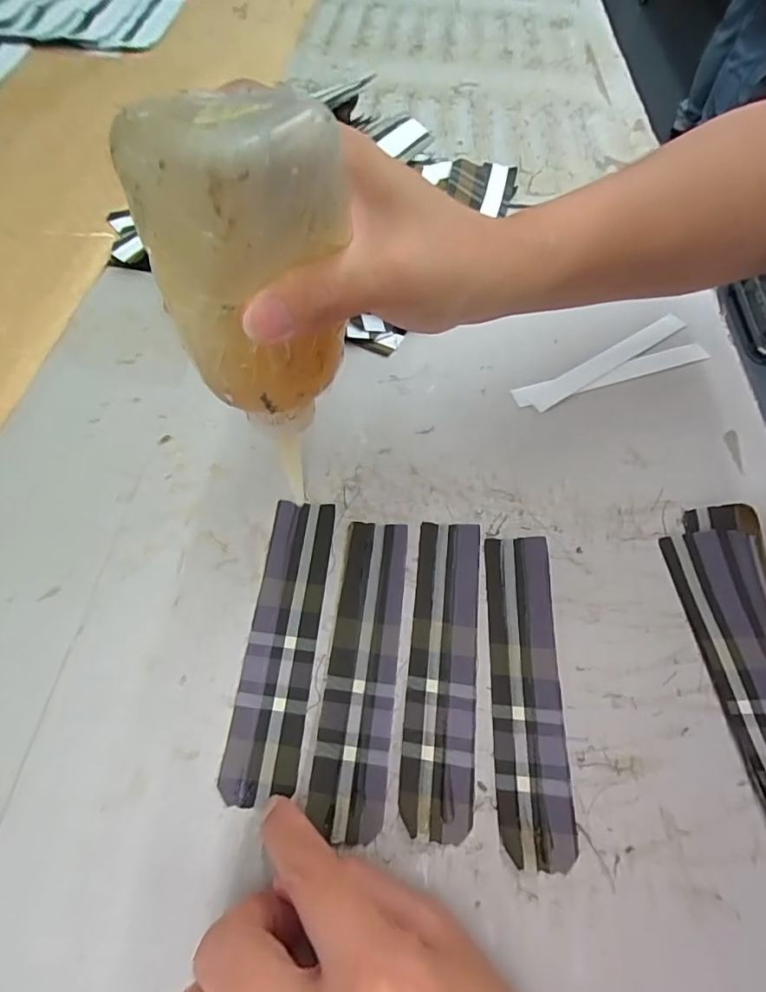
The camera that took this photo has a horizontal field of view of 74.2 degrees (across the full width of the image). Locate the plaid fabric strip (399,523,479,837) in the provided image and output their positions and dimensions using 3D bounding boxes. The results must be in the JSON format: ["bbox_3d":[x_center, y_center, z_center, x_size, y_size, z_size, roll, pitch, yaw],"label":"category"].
[{"bbox_3d":[0.029,0.075,0.237,0.031,0.004,0.141,7,58,2],"label":"plaid fabric strip"}]

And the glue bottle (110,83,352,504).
[{"bbox_3d":[-0.045,-0.060,0.192,0.061,0.146,0.045,-28,54,-20],"label":"glue bottle"}]

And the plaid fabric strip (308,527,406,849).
[{"bbox_3d":[-0.009,0.075,0.238,0.031,0.004,0.141,6,58,1],"label":"plaid fabric strip"}]

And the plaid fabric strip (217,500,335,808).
[{"bbox_3d":[-0.047,0.065,0.243,0.031,0.004,0.139,5,59,1],"label":"plaid fabric strip"}]

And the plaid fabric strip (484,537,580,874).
[{"bbox_3d":[0.066,0.084,0.233,0.032,0.008,0.140,4,58,1],"label":"plaid fabric strip"}]

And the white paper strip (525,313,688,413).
[{"bbox_3d":[0.153,-0.092,0.341,0.136,0.004,0.015,-30,66,-17],"label":"white paper strip"}]

